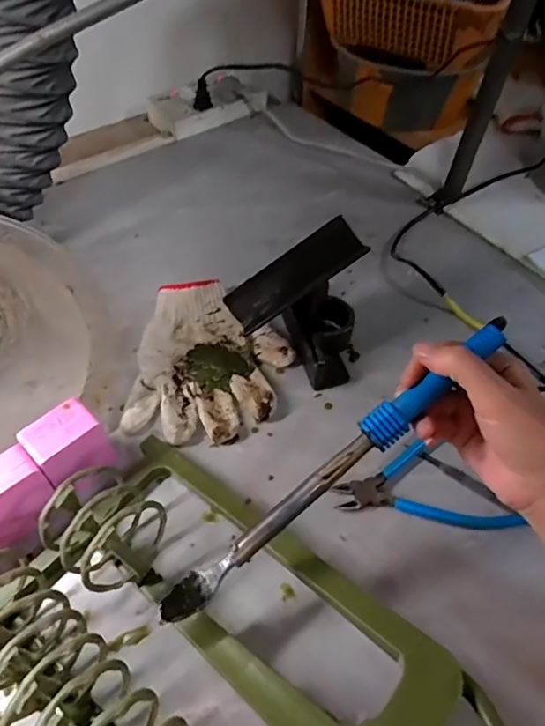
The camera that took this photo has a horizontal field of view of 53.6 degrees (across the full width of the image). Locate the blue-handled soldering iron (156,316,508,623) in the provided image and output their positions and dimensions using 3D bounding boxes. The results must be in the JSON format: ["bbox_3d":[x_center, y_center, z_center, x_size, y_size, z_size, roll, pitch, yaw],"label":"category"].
[{"bbox_3d":[0.043,0.070,0.356,0.286,0.021,0.022,-41,60,-1],"label":"blue-handled soldering iron"}]

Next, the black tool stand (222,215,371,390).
[{"bbox_3d":[0.026,-0.048,0.506,0.118,0.113,0.102,-12,53,-11],"label":"black tool stand"}]

